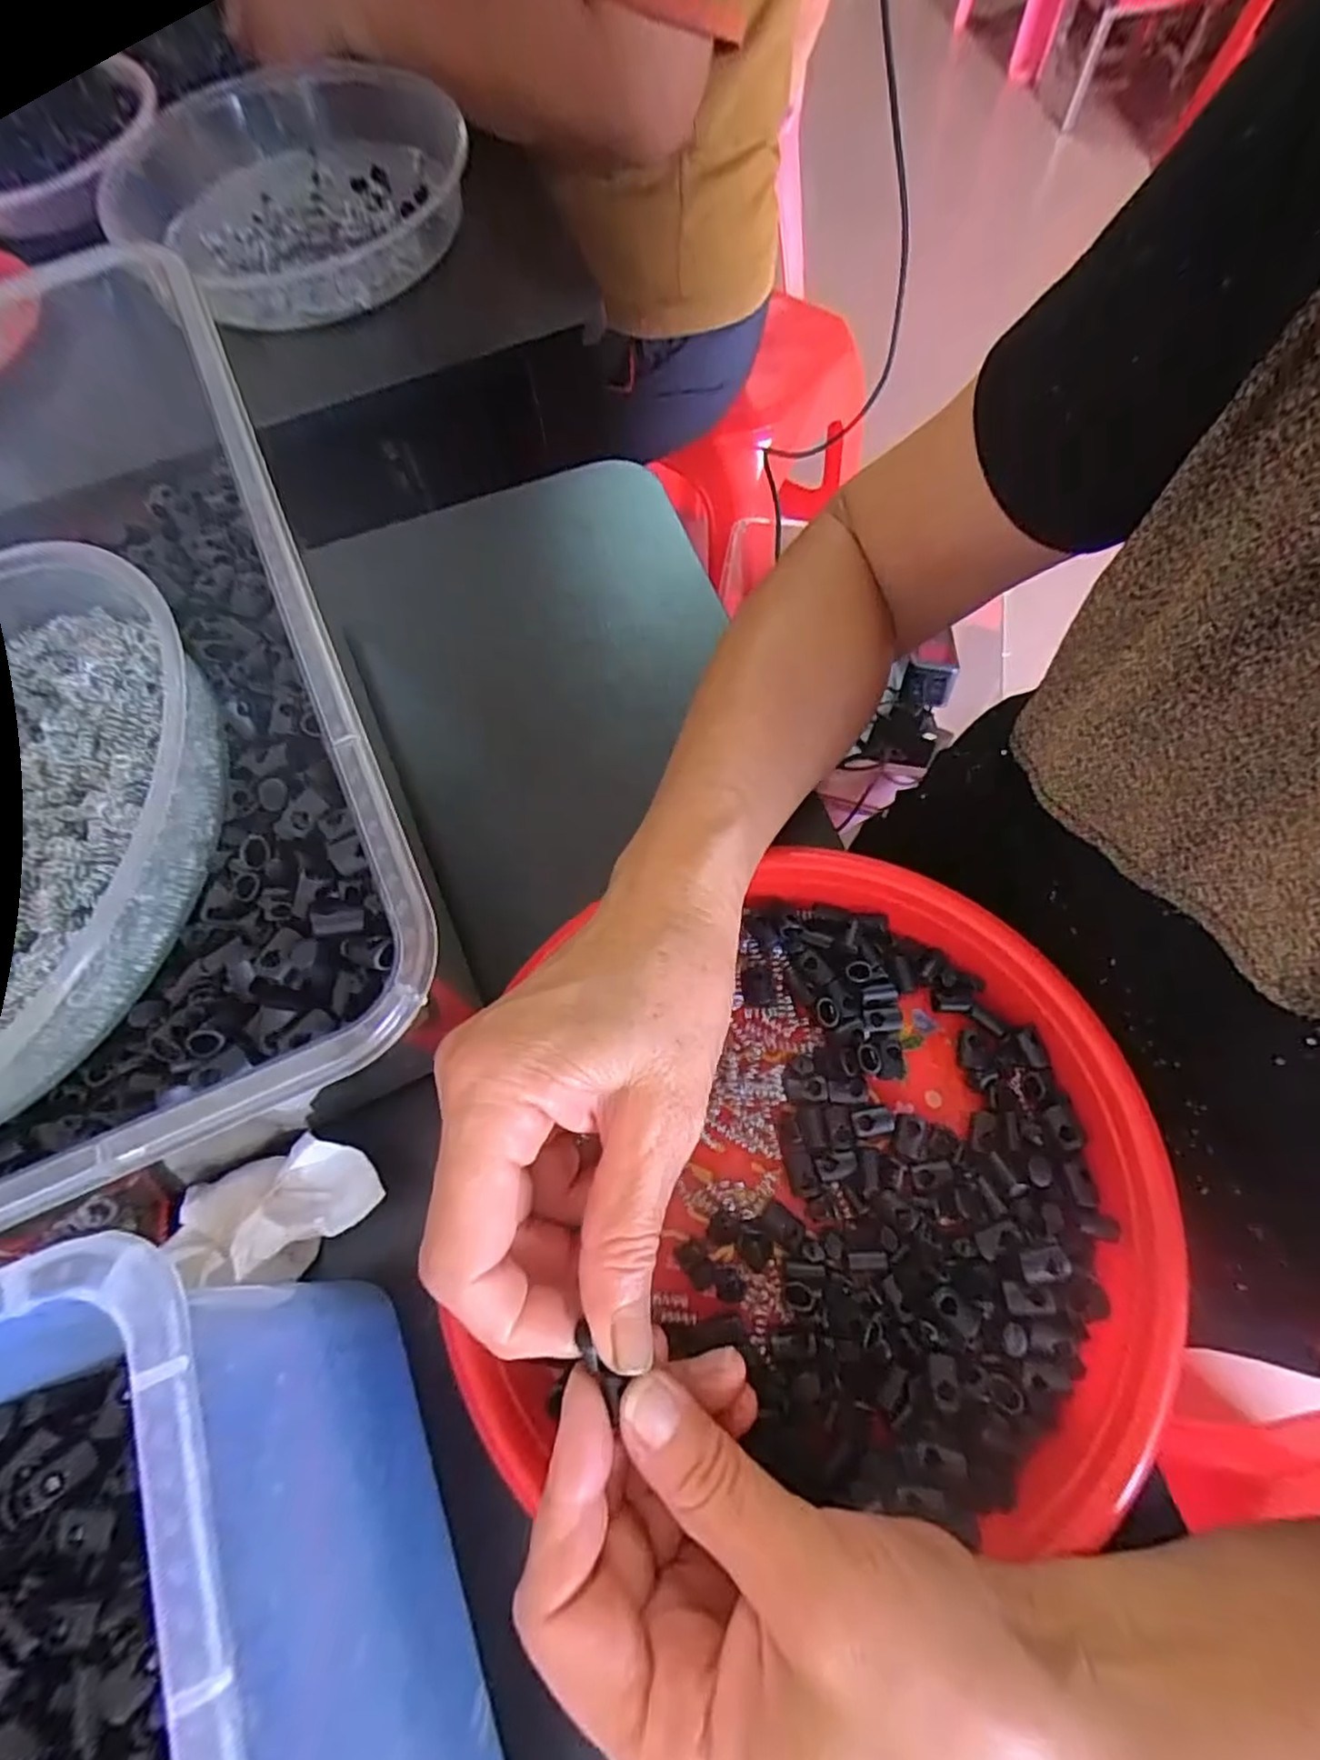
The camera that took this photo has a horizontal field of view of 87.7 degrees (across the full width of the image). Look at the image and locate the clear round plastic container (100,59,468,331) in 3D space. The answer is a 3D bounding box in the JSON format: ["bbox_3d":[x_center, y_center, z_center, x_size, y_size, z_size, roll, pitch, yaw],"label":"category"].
[{"bbox_3d":[-0.233,-0.443,0.442,0.207,0.049,0.195,-9,69,-1],"label":"clear round plastic container"}]

